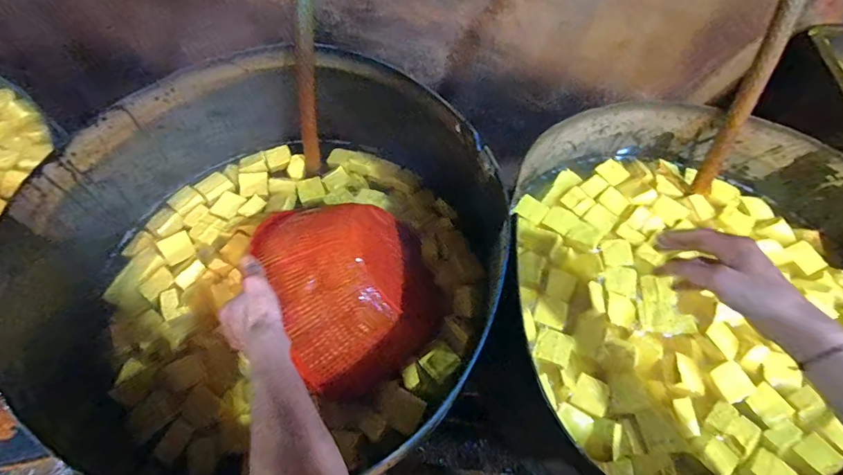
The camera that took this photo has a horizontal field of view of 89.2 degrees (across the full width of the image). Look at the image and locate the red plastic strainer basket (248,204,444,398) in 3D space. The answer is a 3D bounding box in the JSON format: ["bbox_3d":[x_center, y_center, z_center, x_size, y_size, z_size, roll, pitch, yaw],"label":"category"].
[{"bbox_3d":[-0.081,0.067,0.577,0.203,0.132,0.237,-24,66,-8],"label":"red plastic strainer basket"}]

